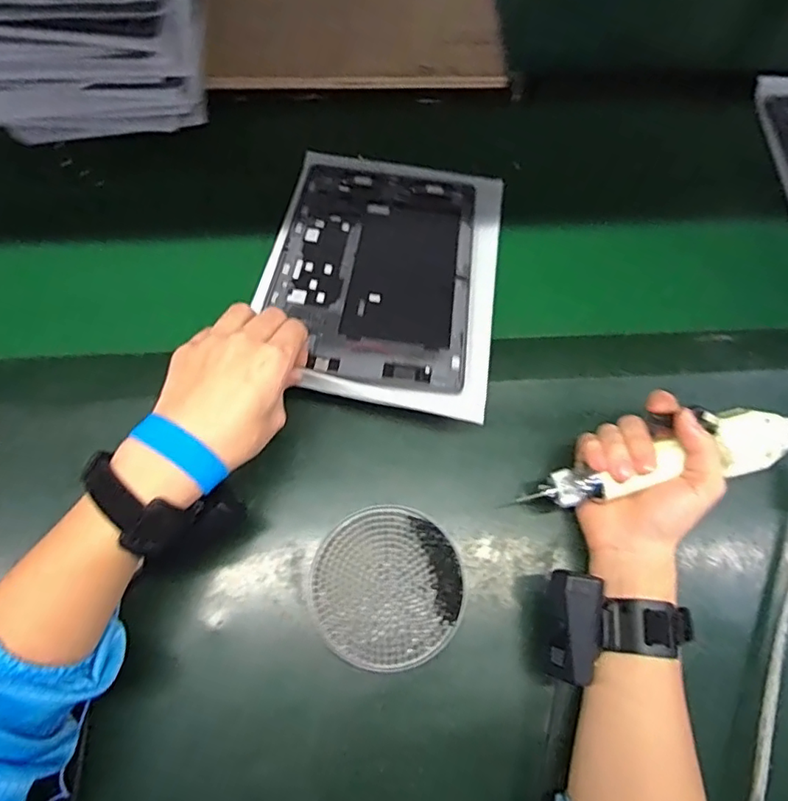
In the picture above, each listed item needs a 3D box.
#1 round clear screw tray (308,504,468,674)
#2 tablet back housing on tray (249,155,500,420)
[{"bbox_3d":[-0.005,0.138,0.421,0.111,0.013,0.111,1,69,-3],"label":"round clear screw tray"},{"bbox_3d":[-0.008,-0.118,0.498,0.197,0.010,0.273,9,58,2],"label":"tablet back housing on tray"}]

